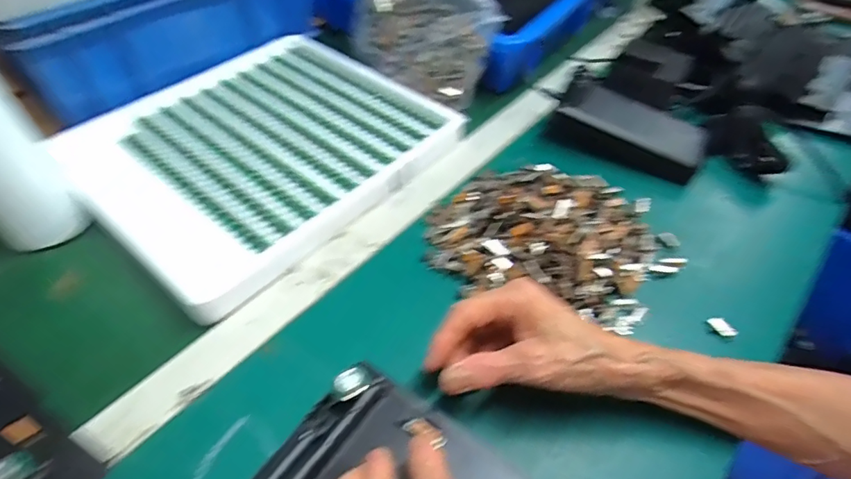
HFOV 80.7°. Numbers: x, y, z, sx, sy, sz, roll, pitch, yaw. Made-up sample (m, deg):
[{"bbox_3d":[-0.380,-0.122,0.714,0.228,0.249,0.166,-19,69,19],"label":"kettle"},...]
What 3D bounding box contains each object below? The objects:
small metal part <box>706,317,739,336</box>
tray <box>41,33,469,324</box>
[{"bbox_3d":[0.224,0.066,0.378,0.021,0.008,0.008,34,56,26],"label":"small metal part"},{"bbox_3d":[-0.174,-0.106,0.517,0.304,0.023,0.320,34,56,26],"label":"tray"}]

